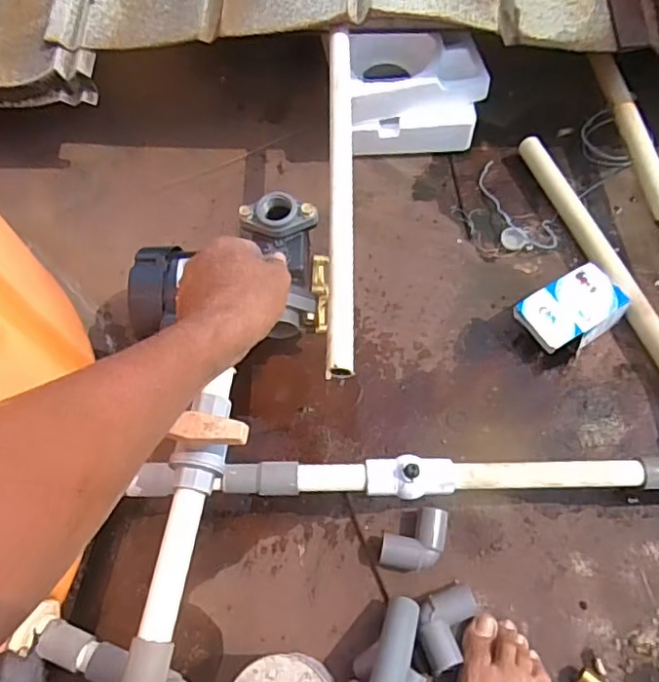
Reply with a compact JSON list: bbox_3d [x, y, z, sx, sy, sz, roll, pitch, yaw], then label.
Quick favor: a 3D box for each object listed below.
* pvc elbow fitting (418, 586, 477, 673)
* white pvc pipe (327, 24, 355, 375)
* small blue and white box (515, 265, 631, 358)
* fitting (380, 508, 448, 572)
[{"bbox_3d":[0.120,0.295,0.606,0.049,0.029,0.083,18,65,11],"label":"pvc elbow fitting"},{"bbox_3d":[0.015,-0.191,0.668,0.026,0.022,0.491,0,63,2],"label":"white pvc pipe"},{"bbox_3d":[0.311,-0.033,0.755,0.128,0.055,0.088,-28,65,-12],"label":"small blue and white box"},{"bbox_3d":[0.093,0.219,0.645,0.068,0.029,0.066,7,63,5],"label":"fitting"}]

